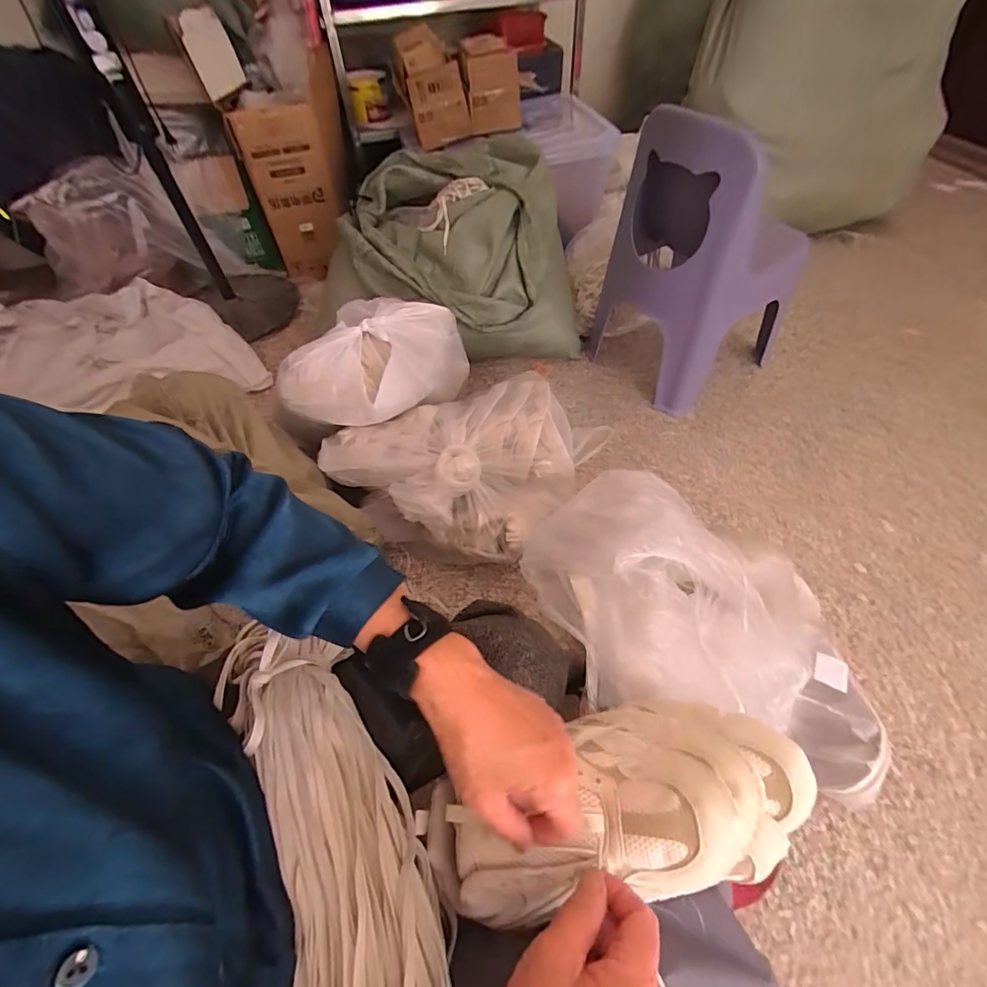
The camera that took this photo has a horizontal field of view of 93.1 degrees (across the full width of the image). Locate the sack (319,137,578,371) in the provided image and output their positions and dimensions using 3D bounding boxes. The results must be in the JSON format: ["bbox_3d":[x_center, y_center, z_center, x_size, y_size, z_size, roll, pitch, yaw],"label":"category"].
[{"bbox_3d":[-0.078,-0.631,1.265,0.630,0.396,0.451,4,56,6],"label":"sack"}]

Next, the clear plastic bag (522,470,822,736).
[{"bbox_3d":[0.188,0.123,0.595,0.231,0.165,0.320,-14,54,-7],"label":"clear plastic bag"}]

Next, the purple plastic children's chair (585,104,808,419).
[{"bbox_3d":[0.477,-0.536,1.066,0.330,0.561,0.337,-29,58,-17],"label":"purple plastic children's chair"}]

